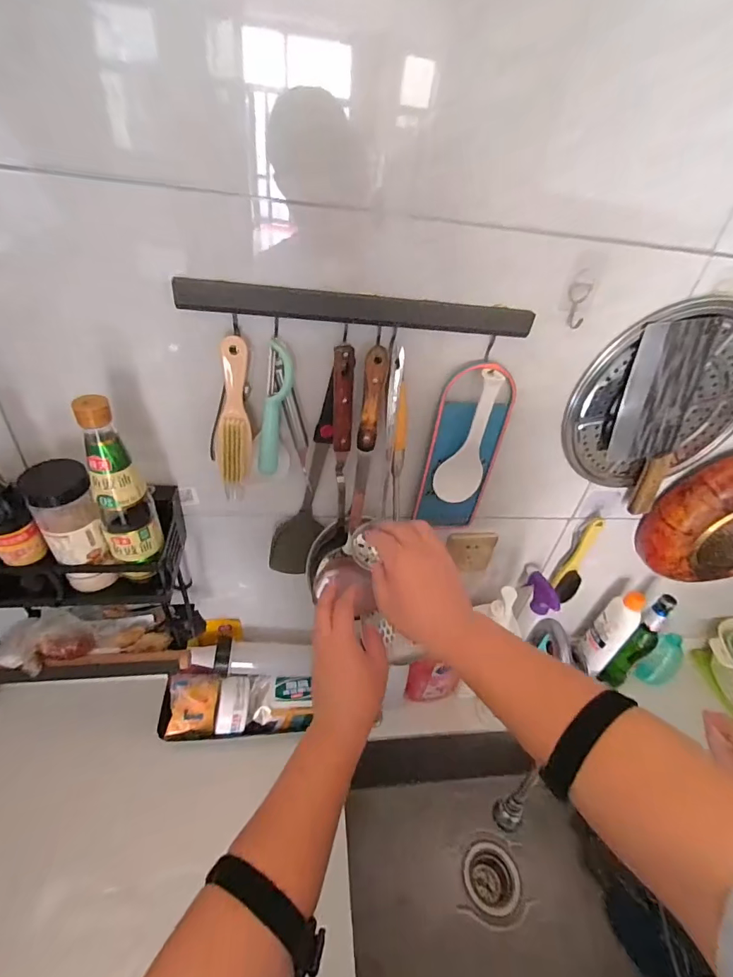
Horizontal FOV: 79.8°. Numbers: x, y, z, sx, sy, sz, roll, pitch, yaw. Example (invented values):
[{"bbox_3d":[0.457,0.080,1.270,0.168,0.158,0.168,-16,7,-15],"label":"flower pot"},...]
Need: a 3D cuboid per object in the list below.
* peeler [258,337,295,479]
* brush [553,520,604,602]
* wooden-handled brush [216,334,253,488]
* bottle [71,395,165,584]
[{"bbox_3d":[-0.107,-0.090,0.509,0.026,0.154,0.018,4,22,-23],"label":"peeler"},{"bbox_3d":[0.373,0.124,0.768,0.036,0.165,0.048,21,39,16],"label":"brush"},{"bbox_3d":[-0.153,-0.086,0.502,0.039,0.162,0.025,3,18,-6],"label":"wooden-handled brush"},{"bbox_3d":[-0.280,0.005,0.503,0.057,0.246,0.069,-15,43,-27],"label":"bottle"}]

